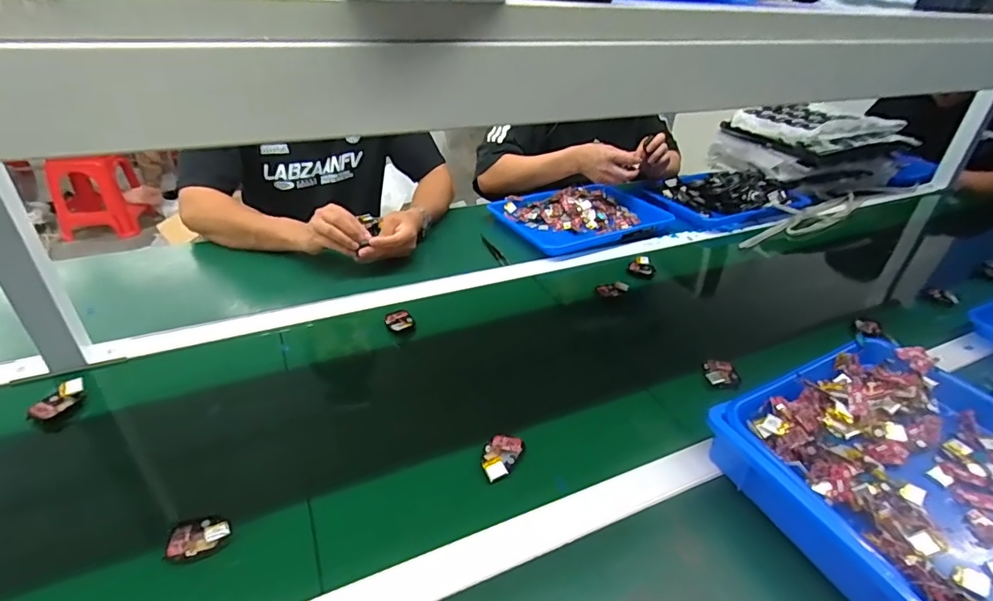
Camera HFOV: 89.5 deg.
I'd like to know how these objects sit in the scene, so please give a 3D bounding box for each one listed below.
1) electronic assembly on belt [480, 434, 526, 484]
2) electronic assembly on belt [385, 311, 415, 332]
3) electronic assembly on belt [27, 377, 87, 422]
[{"bbox_3d":[0.002,0.165,0.527,0.038,0.012,0.059,17,37,19],"label":"electronic assembly on belt"},{"bbox_3d":[-0.140,0.030,0.722,0.037,0.012,0.040,-12,38,-22],"label":"electronic assembly on belt"},{"bbox_3d":[-0.494,0.112,0.567,0.029,0.018,0.055,7,31,14],"label":"electronic assembly on belt"}]

